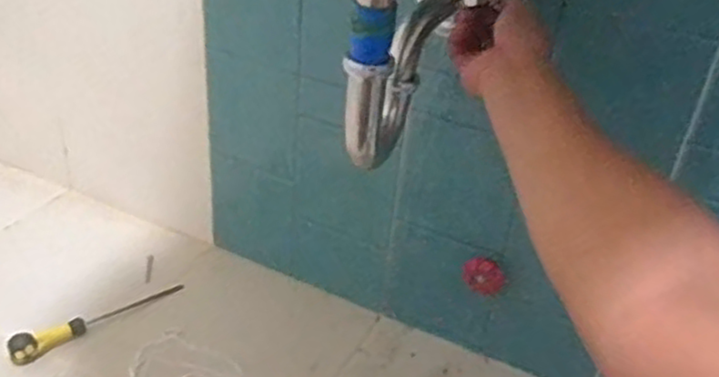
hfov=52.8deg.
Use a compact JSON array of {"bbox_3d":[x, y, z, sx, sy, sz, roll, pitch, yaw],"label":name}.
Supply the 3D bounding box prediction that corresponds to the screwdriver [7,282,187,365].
[{"bbox_3d":[-0.342,0.164,0.958,0.028,0.032,0.235,32,43,33],"label":"screwdriver"}]

